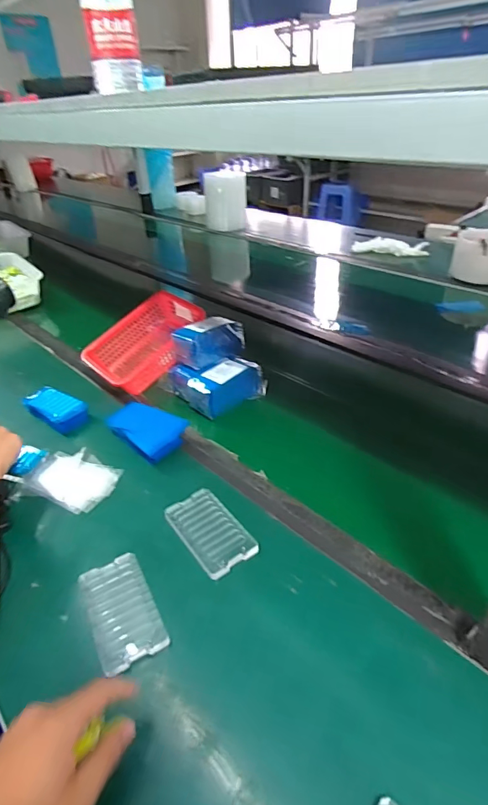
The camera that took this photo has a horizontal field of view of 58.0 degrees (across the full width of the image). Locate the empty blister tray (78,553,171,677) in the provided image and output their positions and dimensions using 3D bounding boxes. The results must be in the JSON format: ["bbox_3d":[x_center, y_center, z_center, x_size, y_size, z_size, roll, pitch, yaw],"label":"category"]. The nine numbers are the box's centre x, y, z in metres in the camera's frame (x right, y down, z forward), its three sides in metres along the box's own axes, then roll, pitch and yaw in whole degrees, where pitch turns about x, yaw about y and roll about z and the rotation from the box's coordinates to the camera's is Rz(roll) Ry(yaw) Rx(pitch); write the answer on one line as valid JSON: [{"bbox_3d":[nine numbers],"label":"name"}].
[{"bbox_3d":[-0.135,0.224,0.483,0.065,0.004,0.123,-20,38,-22],"label":"empty blister tray"}]

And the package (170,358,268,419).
[{"bbox_3d":[-0.050,-0.044,0.818,0.134,0.058,0.128,-27,41,-30],"label":"package"}]

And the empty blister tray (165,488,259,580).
[{"bbox_3d":[-0.044,0.161,0.560,0.070,0.008,0.124,-24,40,-27],"label":"empty blister tray"}]

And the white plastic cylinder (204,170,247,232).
[{"bbox_3d":[-0.073,-0.828,1.803,0.169,0.210,0.143,-4,35,-1],"label":"white plastic cylinder"}]

